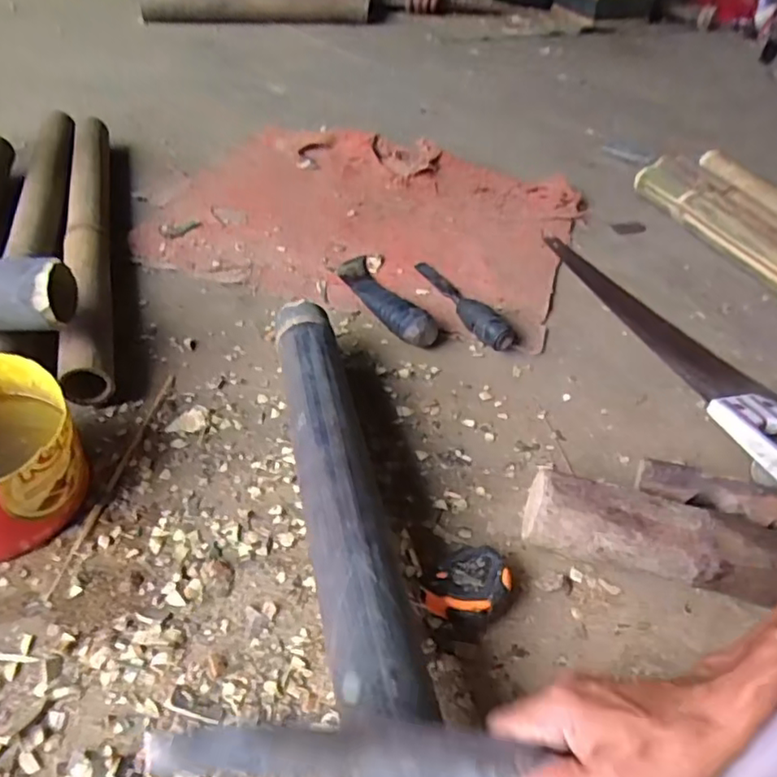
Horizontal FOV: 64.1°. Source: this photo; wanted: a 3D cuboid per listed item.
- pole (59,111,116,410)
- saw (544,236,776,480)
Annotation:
[{"bbox_3d":[-0.412,-0.227,0.857,0.058,0.061,0.660,-10,47,-16],"label":"pole"},{"bbox_3d":[0.379,-0.066,0.787,0.127,0.041,0.536,-10,47,-16],"label":"saw"}]

